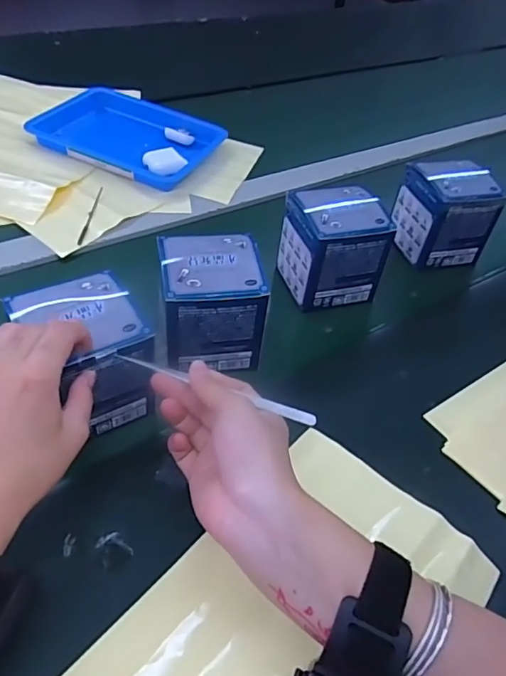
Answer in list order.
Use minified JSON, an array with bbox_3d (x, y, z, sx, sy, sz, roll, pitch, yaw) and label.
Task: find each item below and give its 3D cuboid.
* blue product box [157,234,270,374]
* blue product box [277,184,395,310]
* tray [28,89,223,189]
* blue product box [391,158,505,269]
[{"bbox_3d":[-0.037,-0.028,0.442,0.079,0.089,0.075,-5,47,-12],"label":"blue product box"},{"bbox_3d":[0.078,-0.088,0.521,0.082,0.096,0.077,-10,49,-16],"label":"blue product box"},{"bbox_3d":[-0.161,-0.273,0.691,0.217,0.026,0.176,18,47,10],"label":"tray"},{"bbox_3d":[0.213,-0.144,0.582,0.079,0.088,0.089,-12,49,-18],"label":"blue product box"}]

